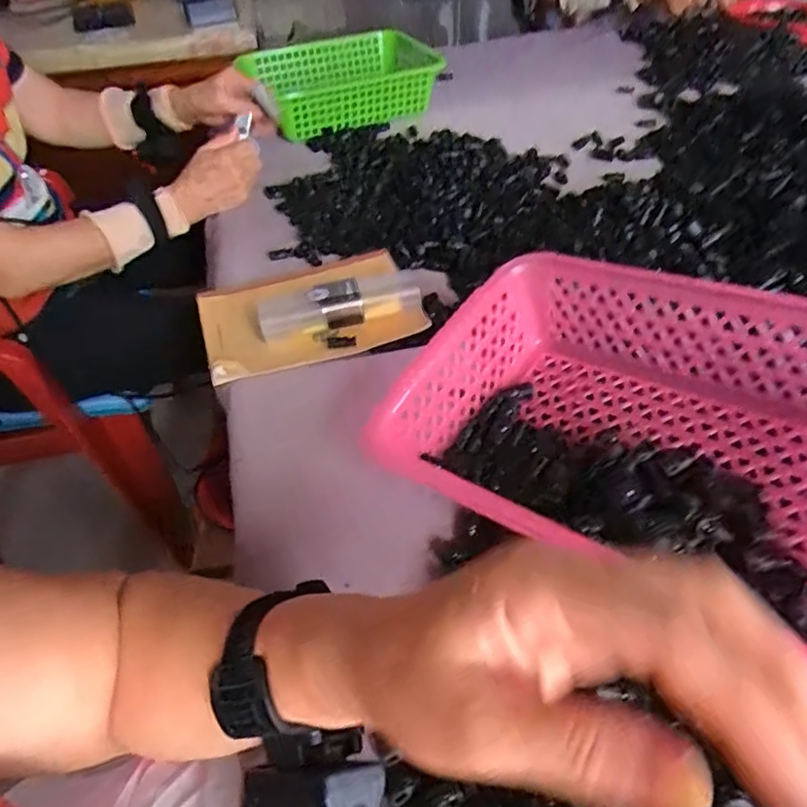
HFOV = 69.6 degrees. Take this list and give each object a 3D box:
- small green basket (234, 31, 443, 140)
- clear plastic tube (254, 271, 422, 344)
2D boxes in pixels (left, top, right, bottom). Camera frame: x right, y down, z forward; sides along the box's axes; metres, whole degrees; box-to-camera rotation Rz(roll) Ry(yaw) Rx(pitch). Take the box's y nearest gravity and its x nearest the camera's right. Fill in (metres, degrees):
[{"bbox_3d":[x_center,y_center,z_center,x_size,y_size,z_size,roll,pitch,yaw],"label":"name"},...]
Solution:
[{"bbox_3d":[-0.083,-0.517,0.932,0.305,0.072,0.202,-22,50,-17],"label":"small green basket"},{"bbox_3d":[-0.063,-0.095,0.562,0.154,0.033,0.044,-11,48,-7],"label":"clear plastic tube"}]

